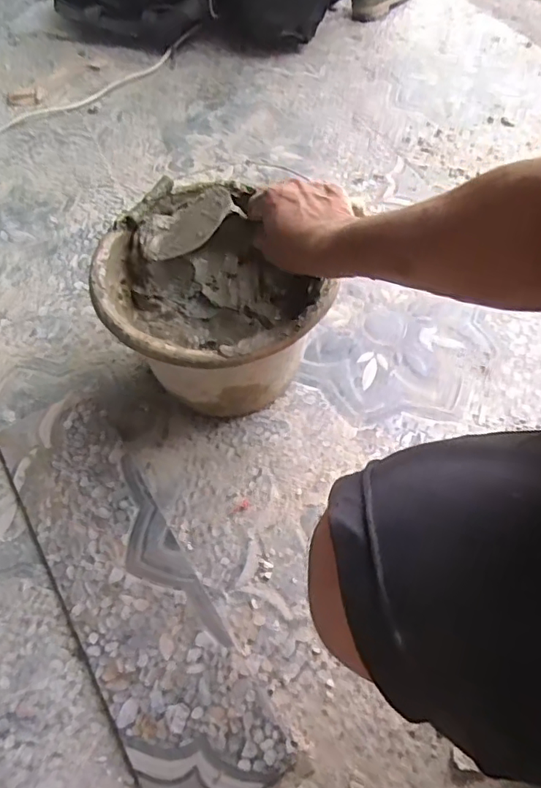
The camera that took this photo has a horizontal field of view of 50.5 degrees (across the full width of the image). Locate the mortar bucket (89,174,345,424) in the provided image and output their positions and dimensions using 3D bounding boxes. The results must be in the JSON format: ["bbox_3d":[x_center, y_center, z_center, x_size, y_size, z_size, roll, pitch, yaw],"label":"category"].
[{"bbox_3d":[-0.082,-0.096,0.704,0.221,0.228,0.264,-24,58,-14],"label":"mortar bucket"}]

